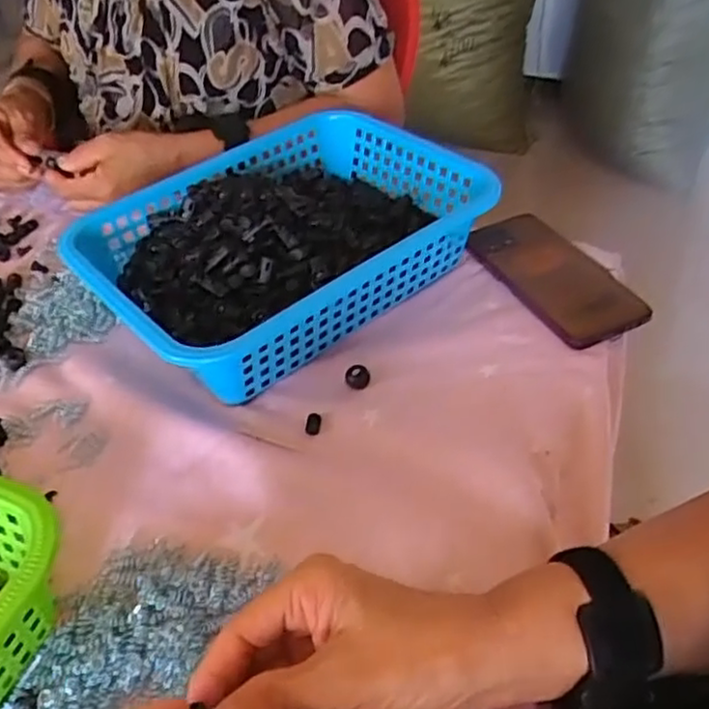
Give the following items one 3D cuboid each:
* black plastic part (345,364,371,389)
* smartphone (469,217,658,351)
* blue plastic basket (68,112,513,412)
[{"bbox_3d":[0.002,0.016,0.503,0.018,0.006,0.018,3,45,7],"label":"black plastic part"},{"bbox_3d":[0.162,-0.068,0.572,0.081,0.011,0.159,-19,47,-14],"label":"smartphone"},{"bbox_3d":[-0.057,-0.091,0.556,0.292,0.072,0.208,-33,52,-25],"label":"blue plastic basket"}]

